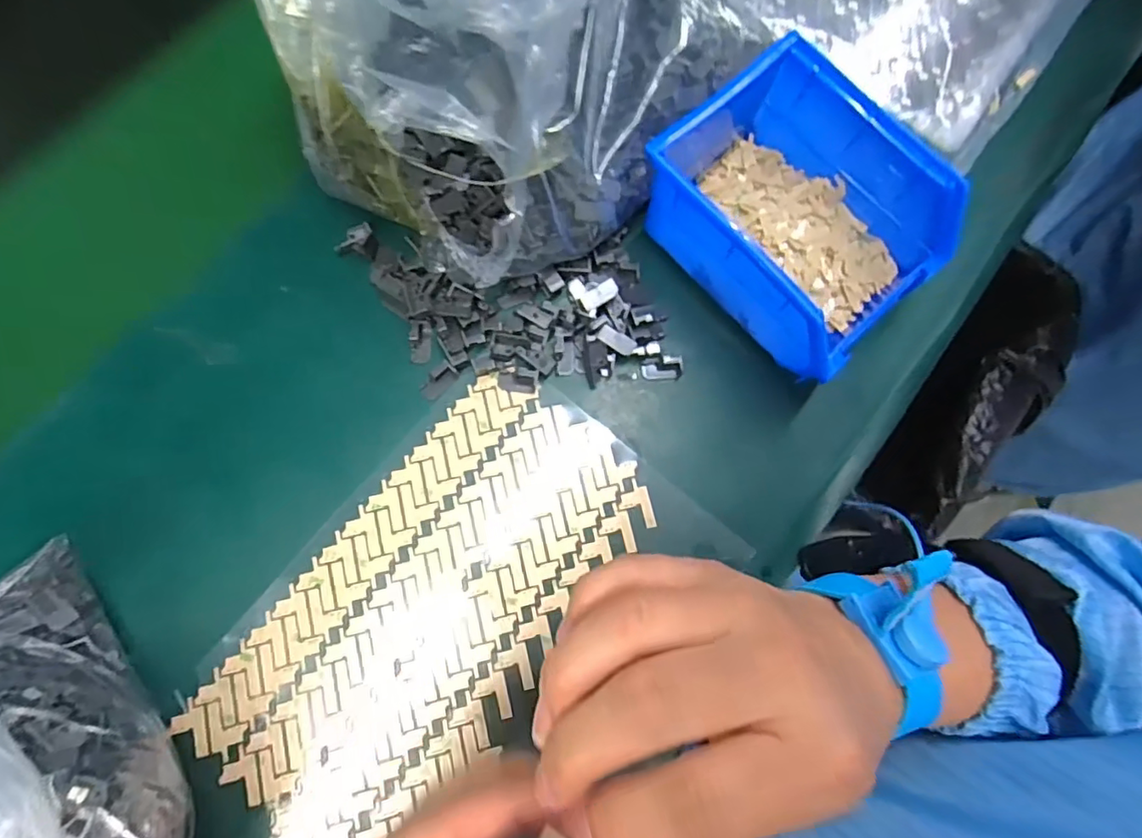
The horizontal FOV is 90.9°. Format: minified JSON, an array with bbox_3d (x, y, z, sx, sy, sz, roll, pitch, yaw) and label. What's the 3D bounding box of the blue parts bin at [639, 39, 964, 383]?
[{"bbox_3d":[0.114,-0.109,0.294,0.109,0.062,0.152,-42,80,-10],"label":"blue parts bin"}]

